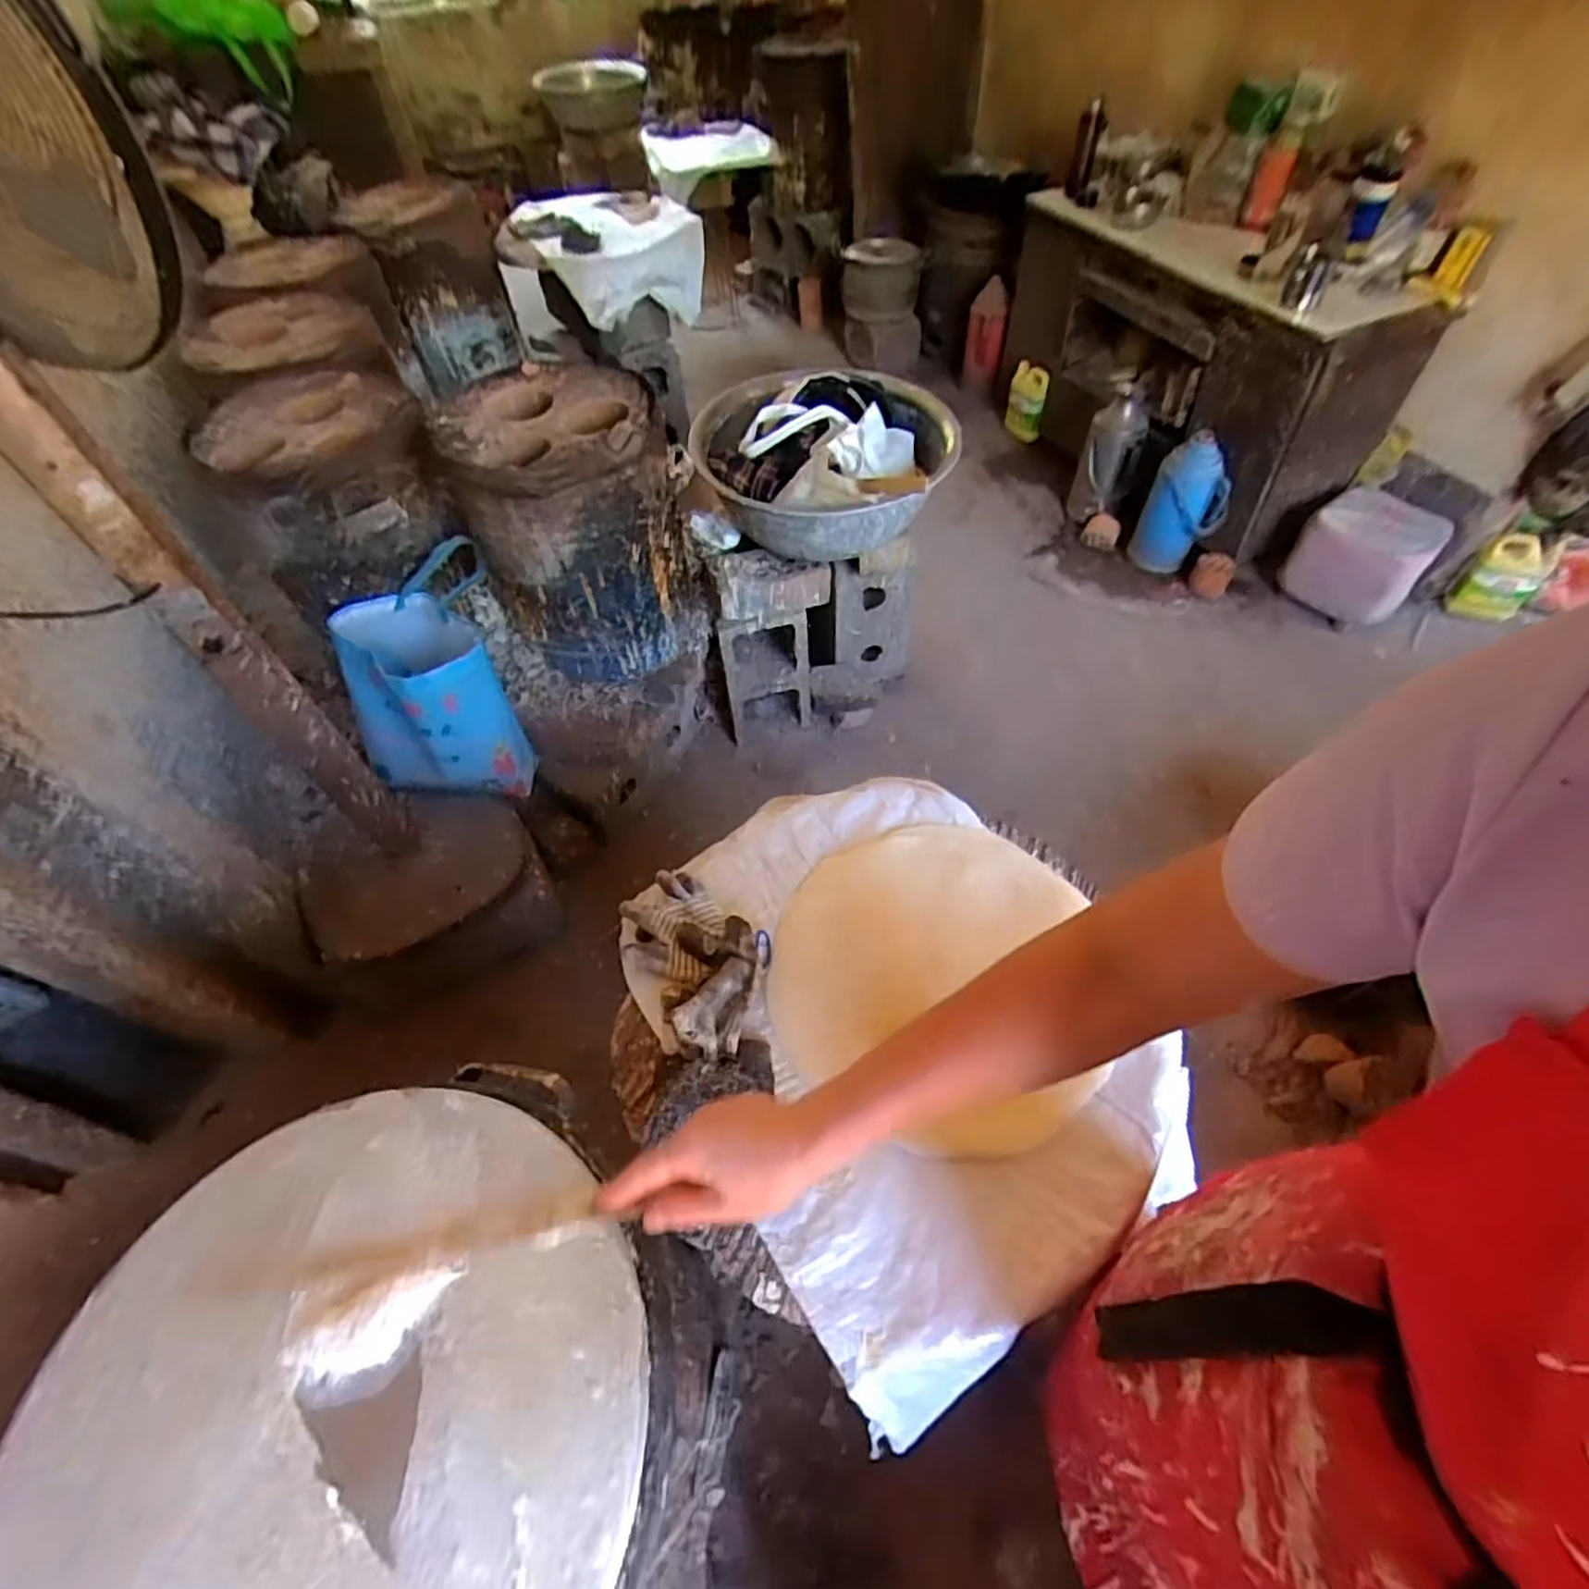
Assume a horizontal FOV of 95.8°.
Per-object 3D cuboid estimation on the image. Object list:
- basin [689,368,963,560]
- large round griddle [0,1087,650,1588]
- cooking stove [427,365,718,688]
[{"bbox_3d":[0.067,-0.667,1.466,0.494,0.205,0.494,-1,53,2],"label":"basin"},{"bbox_3d":[-0.282,0.372,0.424,0.367,0.026,0.350,-1,53,2],"label":"large round griddle"},{"bbox_3d":[-0.397,-0.499,1.385,0.394,0.452,0.355,-13,53,-7],"label":"cooking stove"}]

